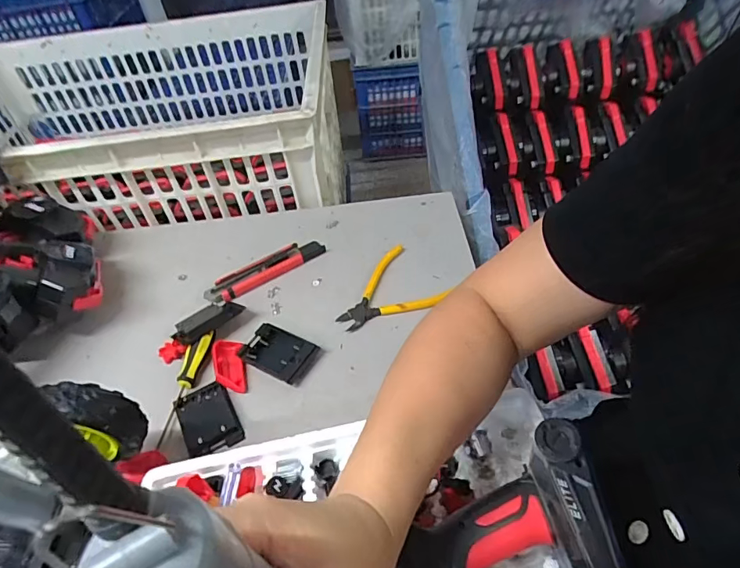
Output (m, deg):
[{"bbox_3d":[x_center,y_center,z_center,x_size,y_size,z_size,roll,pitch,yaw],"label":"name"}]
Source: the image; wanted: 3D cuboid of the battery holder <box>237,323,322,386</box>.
[{"bbox_3d":[-0.102,0.077,0.522,0.083,0.009,0.054,19,49,25],"label":"battery holder"}]

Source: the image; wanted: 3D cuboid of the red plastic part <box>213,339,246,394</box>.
[{"bbox_3d":[-0.156,0.088,0.513,0.033,0.011,0.068,-14,44,-7],"label":"red plastic part"}]

